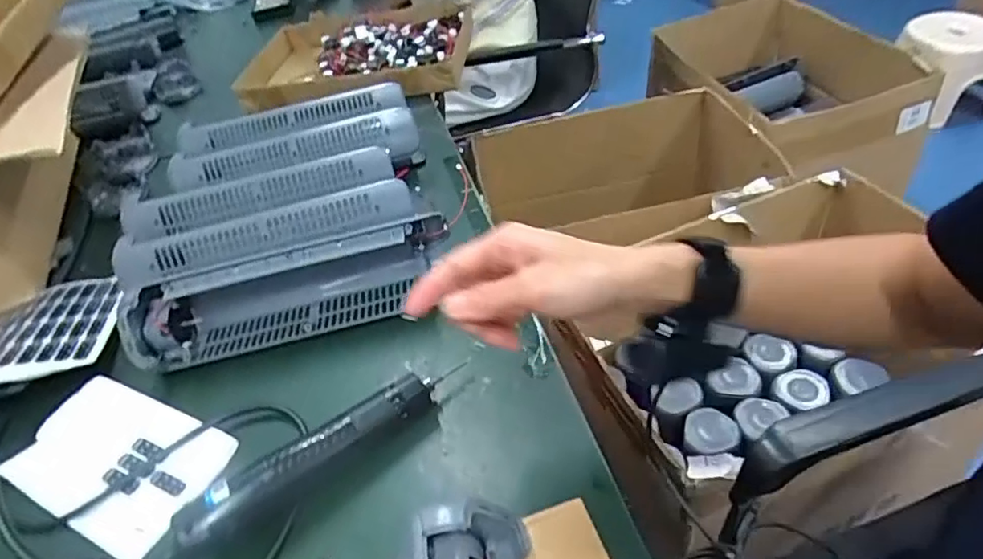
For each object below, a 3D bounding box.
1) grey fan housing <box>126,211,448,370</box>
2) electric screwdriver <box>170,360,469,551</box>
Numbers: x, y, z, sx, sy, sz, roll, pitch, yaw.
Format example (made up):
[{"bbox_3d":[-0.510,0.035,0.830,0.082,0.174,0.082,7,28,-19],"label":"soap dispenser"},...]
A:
[{"bbox_3d":[-0.191,0.009,0.567,0.293,0.090,0.076,-15,42,-3],"label":"grey fan housing"},{"bbox_3d":[-0.119,0.130,0.448,0.231,0.043,0.040,-32,47,-26],"label":"electric screwdriver"}]

